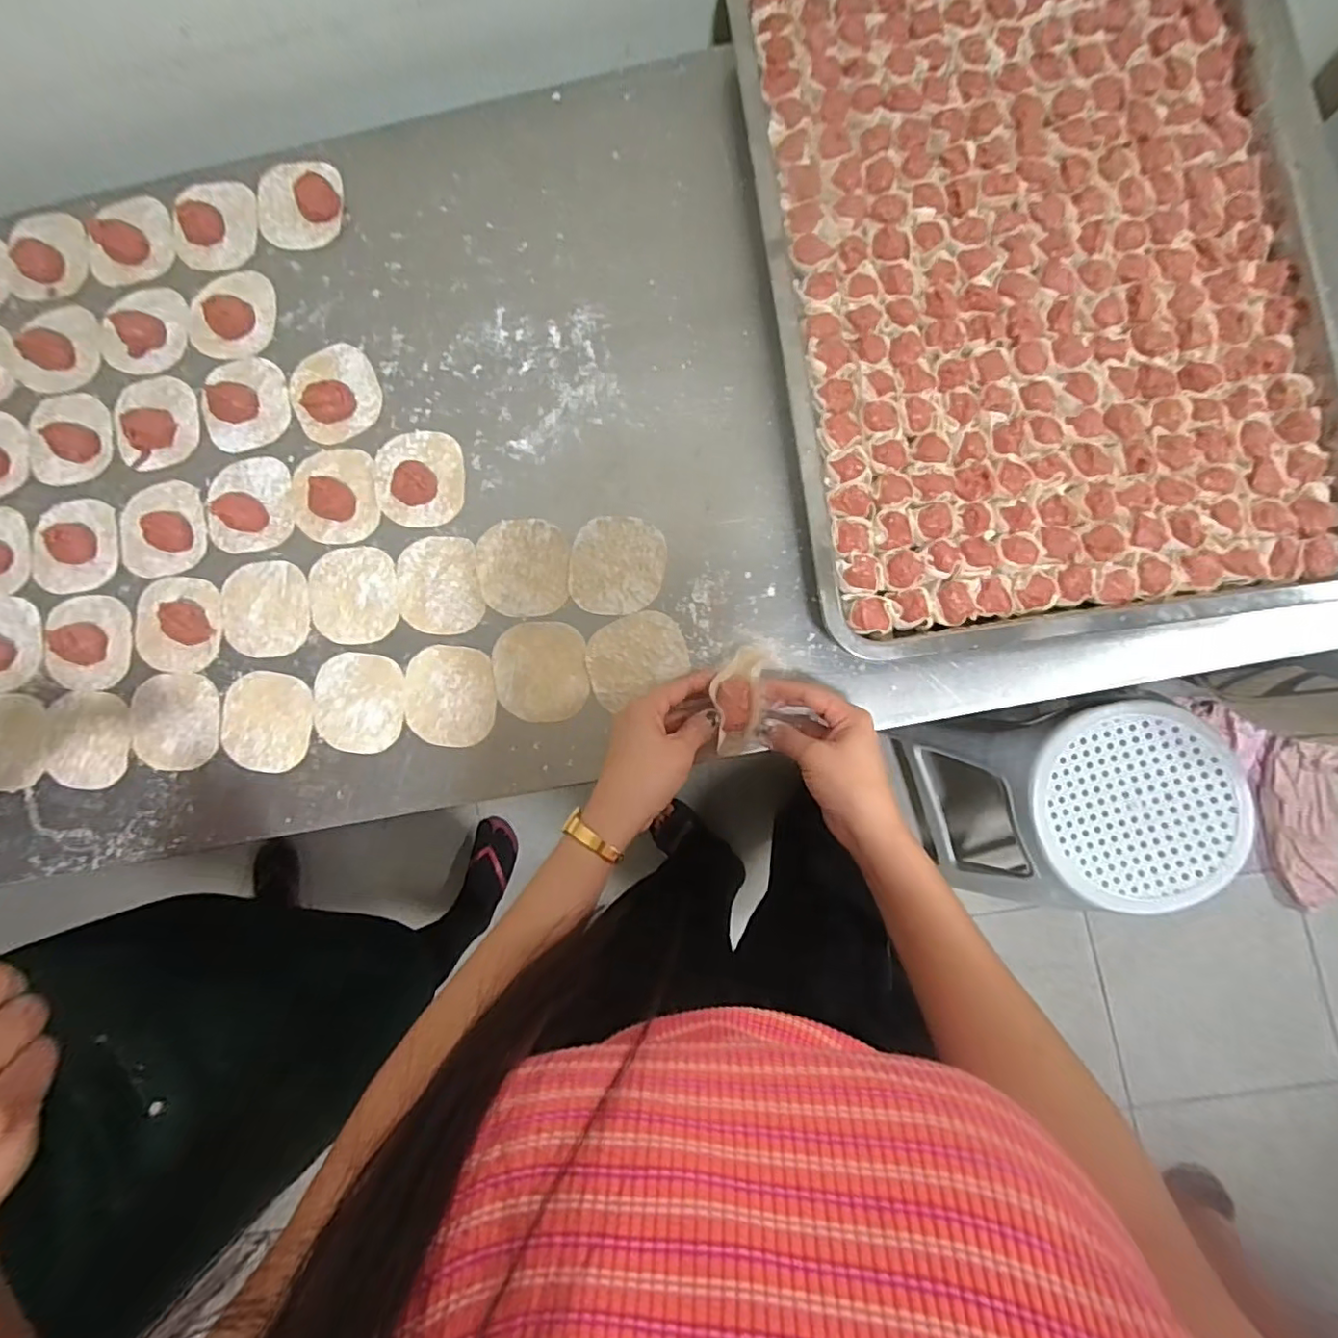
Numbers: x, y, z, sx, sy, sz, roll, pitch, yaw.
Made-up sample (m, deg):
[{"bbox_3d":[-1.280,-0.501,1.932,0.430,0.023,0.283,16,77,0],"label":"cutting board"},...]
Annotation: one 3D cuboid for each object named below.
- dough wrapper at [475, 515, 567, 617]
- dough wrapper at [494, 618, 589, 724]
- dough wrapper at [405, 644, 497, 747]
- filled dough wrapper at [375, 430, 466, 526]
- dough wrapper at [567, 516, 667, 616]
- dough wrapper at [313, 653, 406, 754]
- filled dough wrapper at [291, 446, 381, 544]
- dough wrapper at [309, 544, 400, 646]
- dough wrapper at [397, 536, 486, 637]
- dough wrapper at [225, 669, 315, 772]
[{"bbox_3d":[-0.120,-0.085,0.496,0.075,0.004,0.081,1,85,4],"label":"dough wrapper"},{"bbox_3d":[-0.106,0.002,0.493,0.075,0.004,0.081,-7,85,3],"label":"dough wrapper"},{"bbox_3d":[-0.180,0.022,0.492,0.074,0.004,0.081,2,85,4],"label":"dough wrapper"},{"bbox_3d":[-0.212,-0.164,0.501,0.073,0.023,0.082,-10,85,3],"label":"filled dough wrapper"},{"bbox_3d":[-0.043,-0.086,0.497,0.077,0.004,0.082,9,86,5],"label":"dough wrapper"},{"bbox_3d":[-0.259,0.028,0.498,0.078,0.004,0.080,3,86,4],"label":"dough wrapper"},{"bbox_3d":[-0.288,-0.150,0.507,0.073,0.020,0.082,-9,85,3],"label":"filled dough wrapper"},{"bbox_3d":[-0.268,-0.064,0.510,0.074,0.004,0.082,-7,85,3],"label":"dough wrapper"},{"bbox_3d":[-0.193,-0.070,0.499,0.070,0.006,0.083,-9,85,3],"label":"dough wrapper"},{"bbox_3d":[-0.339,0.045,0.504,0.076,0.004,0.081,6,85,1],"label":"dough wrapper"}]

